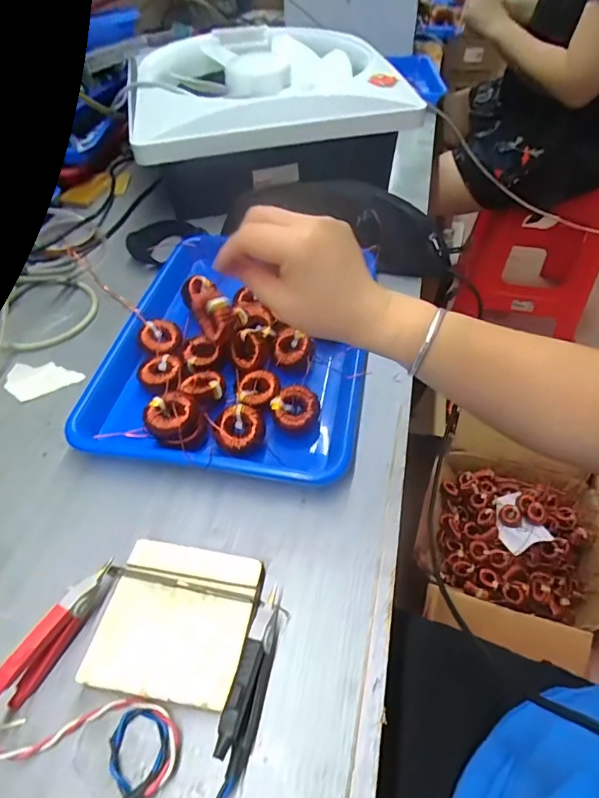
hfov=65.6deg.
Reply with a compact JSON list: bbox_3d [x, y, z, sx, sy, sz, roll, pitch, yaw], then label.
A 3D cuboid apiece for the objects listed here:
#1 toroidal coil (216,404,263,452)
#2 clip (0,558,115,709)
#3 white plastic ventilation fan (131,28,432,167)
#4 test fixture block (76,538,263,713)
[{"bbox_3d":[-0.051,0.024,0.395,0.040,0.013,0.041,0,50,0],"label":"toroidal coil"},{"bbox_3d":[-0.157,0.152,0.304,0.015,0.036,0.094,22,54,18],"label":"clip"},{"bbox_3d":[-0.041,-0.473,0.706,0.381,0.074,0.315,-5,50,-3],"label":"white plastic ventilation fan"},{"bbox_3d":[-0.081,0.149,0.315,0.097,0.018,0.092,8,51,7],"label":"test fixture block"}]

